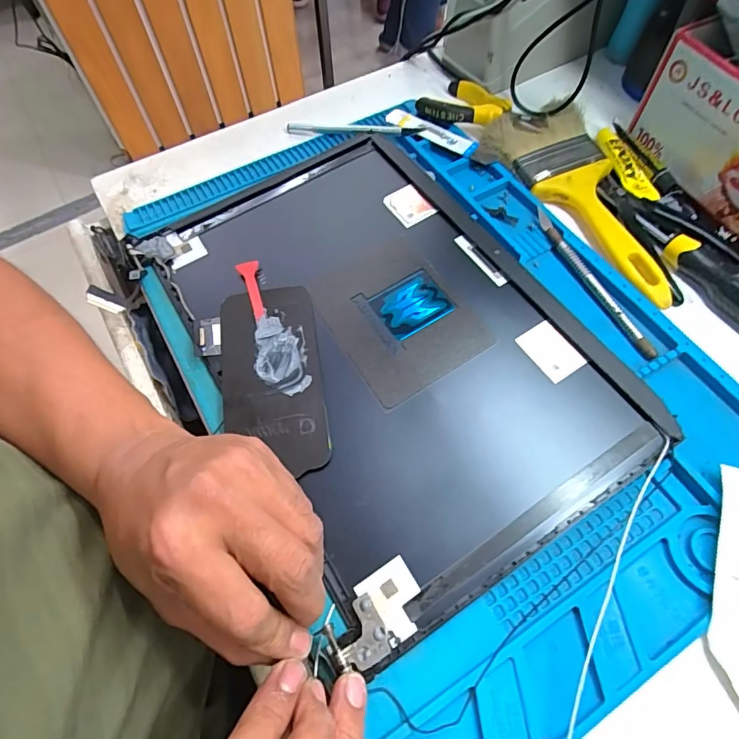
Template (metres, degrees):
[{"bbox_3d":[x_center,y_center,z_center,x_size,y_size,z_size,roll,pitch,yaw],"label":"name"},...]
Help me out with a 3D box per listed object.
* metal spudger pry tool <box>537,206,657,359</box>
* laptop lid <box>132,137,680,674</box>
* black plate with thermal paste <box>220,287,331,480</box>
[{"bbox_3d":[0.171,-0.070,0.357,0.010,0.006,0.149,-23,65,-8],"label":"metal spudger pry tool"},{"bbox_3d":[0.005,-0.032,0.341,0.244,0.012,0.358,-30,66,-12],"label":"laptop lid"},{"bbox_3d":[-0.069,0.002,0.324,0.068,0.008,0.143,-9,64,-2],"label":"black plate with thermal paste"}]

